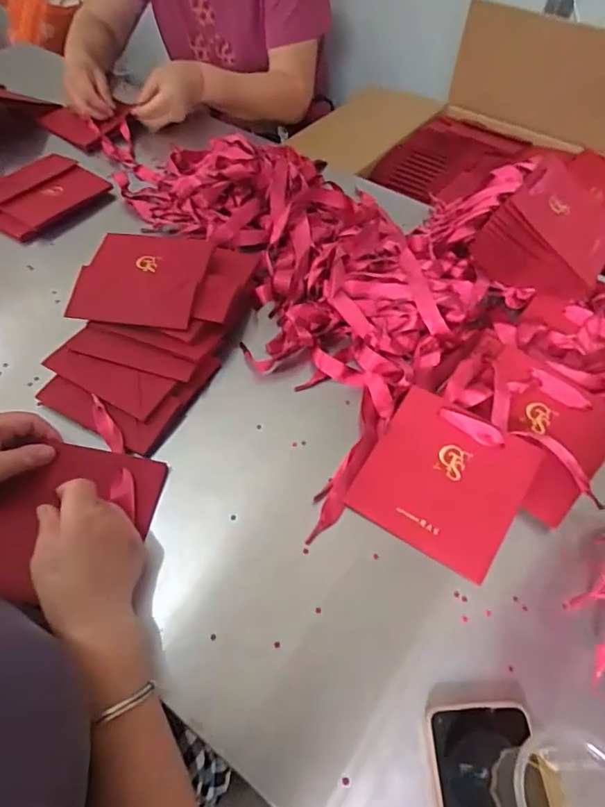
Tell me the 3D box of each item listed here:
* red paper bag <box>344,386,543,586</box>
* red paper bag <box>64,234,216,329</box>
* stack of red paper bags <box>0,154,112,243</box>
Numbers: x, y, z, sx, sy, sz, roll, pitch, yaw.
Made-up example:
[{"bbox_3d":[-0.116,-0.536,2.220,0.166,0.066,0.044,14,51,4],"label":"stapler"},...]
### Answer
[{"bbox_3d":[0.134,0.071,0.470,0.139,0.008,0.136,29,75,16],"label":"red paper bag"},{"bbox_3d":[-0.186,-0.144,0.570,0.141,0.008,0.131,8,63,7],"label":"red paper bag"},{"bbox_3d":[-0.383,-0.303,0.718,0.132,0.030,0.165,31,59,18],"label":"stack of red paper bags"}]

